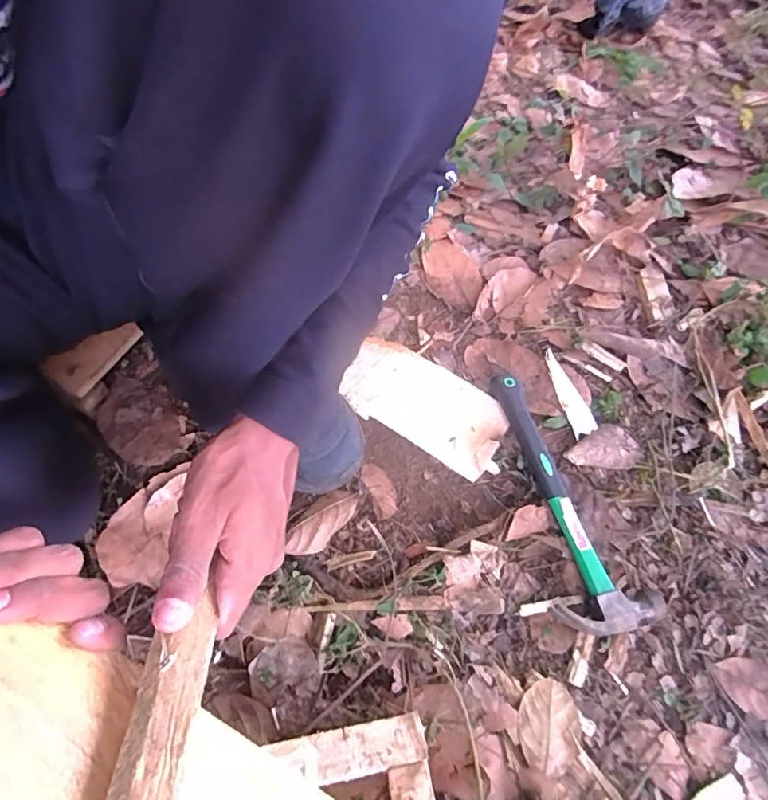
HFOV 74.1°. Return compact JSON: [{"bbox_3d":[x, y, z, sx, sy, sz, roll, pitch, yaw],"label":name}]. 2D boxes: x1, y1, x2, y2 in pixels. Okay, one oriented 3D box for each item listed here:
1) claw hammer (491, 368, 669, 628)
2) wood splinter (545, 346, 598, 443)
[{"bbox_3d":[0.181,0.087,0.497,0.092,0.023,0.256,-5,59,-6],"label":"claw hammer"},{"bbox_3d":[0.203,-0.012,0.566,0.027,0.004,0.111,-11,60,-9],"label":"wood splinter"}]

